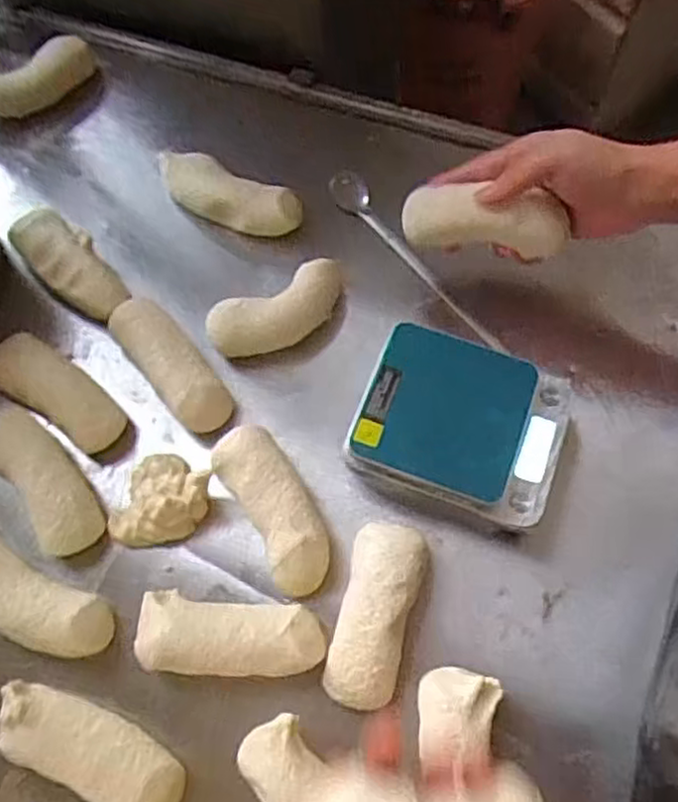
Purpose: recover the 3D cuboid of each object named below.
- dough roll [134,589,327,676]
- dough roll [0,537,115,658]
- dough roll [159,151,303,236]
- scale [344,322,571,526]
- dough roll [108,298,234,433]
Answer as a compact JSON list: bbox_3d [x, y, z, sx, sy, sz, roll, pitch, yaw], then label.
[{"bbox_3d":[-0.063,0.141,0.423,0.106,0.028,0.043,6,67,3],"label":"dough roll"},{"bbox_3d":[-0.187,0.120,0.427,0.106,0.040,0.042,26,70,11],"label":"dough roll"},{"bbox_3d":[-0.083,-0.158,0.544,0.115,0.025,0.042,25,70,11],"label":"dough roll"},{"bbox_3d":[0.078,0.012,0.449,0.126,0.025,0.102,18,69,8],"label":"scale"},{"bbox_3d":[-0.117,-0.025,0.495,0.038,0.027,0.109,-37,72,-14],"label":"dough roll"}]

